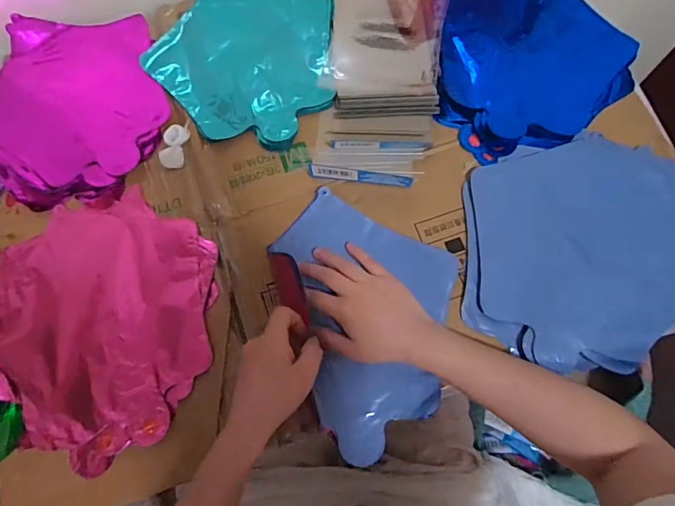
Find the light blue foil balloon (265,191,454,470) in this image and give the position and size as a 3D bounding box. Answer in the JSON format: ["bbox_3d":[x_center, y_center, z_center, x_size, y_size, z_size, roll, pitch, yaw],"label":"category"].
[{"bbox_3d":[0.041,0.057,0.459,0.177,0.021,0.260,-20,73,-4],"label":"light blue foil balloon"}]

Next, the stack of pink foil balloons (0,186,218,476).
[{"bbox_3d":[-0.247,0.062,0.452,0.242,0.009,0.244,26,76,10],"label":"stack of pink foil balloons"}]

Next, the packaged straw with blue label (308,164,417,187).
[{"bbox_3d":[0.025,-0.083,0.478,0.111,0.018,0.006,6,37,5],"label":"packaged straw with blue label"}]

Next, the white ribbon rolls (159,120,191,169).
[{"bbox_3d":[-0.188,-0.127,0.513,0.028,0.013,0.056,9,73,5],"label":"white ribbon rolls"}]

